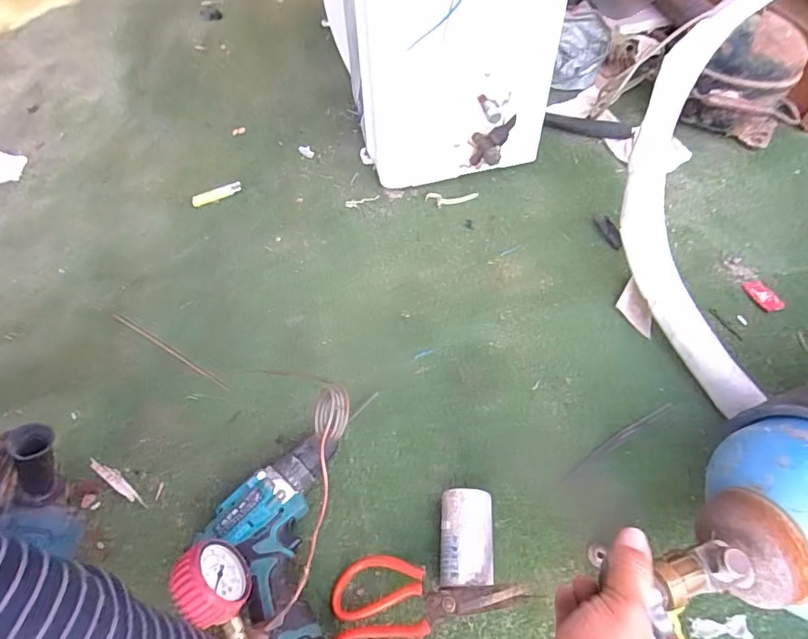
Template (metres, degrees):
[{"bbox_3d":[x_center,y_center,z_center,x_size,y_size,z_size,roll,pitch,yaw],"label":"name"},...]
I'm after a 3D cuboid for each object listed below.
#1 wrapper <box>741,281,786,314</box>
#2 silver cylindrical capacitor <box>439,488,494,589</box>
[{"bbox_3d":[0.499,-0.033,0.688,0.033,0.006,0.055,-21,58,-13],"label":"wrapper"},{"bbox_3d":[0.060,0.214,0.480,0.051,0.047,0.085,3,52,1],"label":"silver cylindrical capacitor"}]

